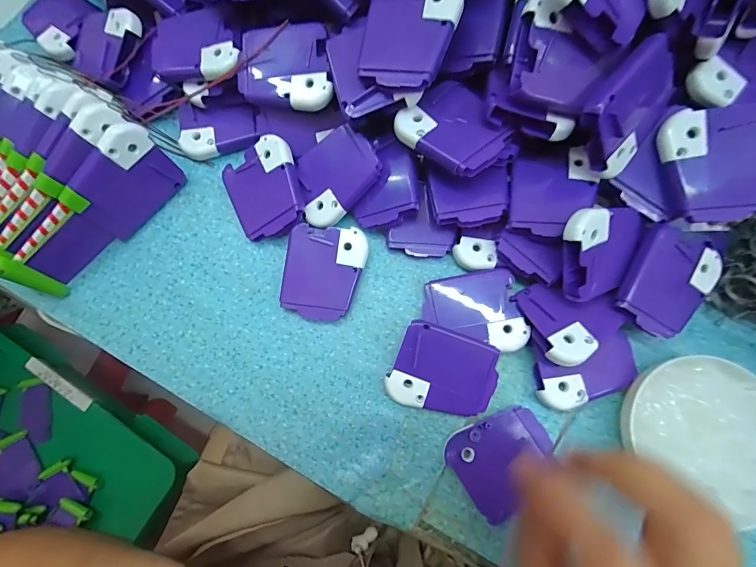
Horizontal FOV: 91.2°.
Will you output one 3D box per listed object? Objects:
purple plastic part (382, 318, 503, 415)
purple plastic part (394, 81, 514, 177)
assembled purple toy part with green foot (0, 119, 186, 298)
[{"bbox_3d":[0.040,0.054,0.224,0.060,0.004,0.051,20,94,4],"label":"purple plastic part"},{"bbox_3d":[0.046,-0.093,0.224,0.050,0.006,0.059,-40,74,-8],"label":"purple plastic part"},{"bbox_3d":[-0.187,-0.048,0.240,0.120,0.049,0.019,-45,48,-8],"label":"assembled purple toy part with green foot"}]

